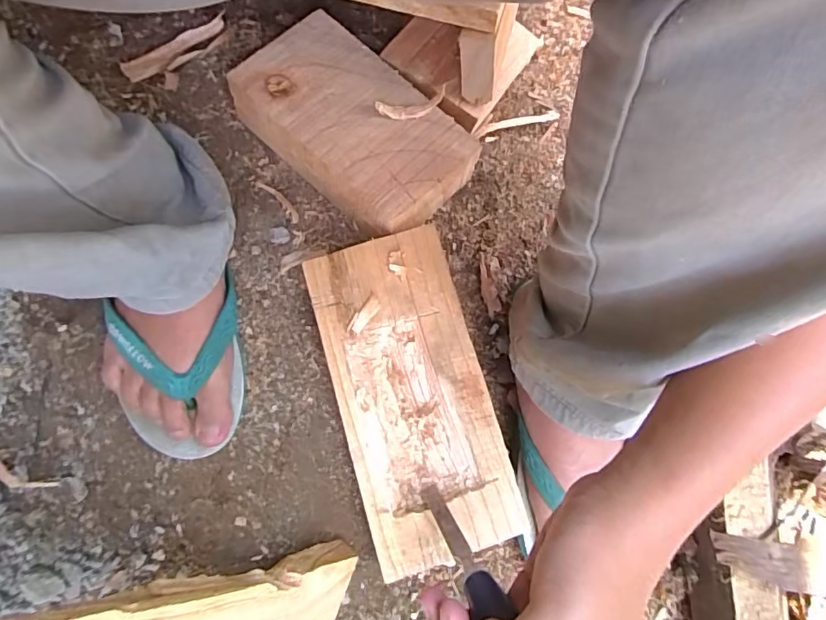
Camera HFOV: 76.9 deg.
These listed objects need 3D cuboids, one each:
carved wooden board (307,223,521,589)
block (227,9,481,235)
[{"bbox_3d":[-0.002,0.065,0.419,0.117,0.033,0.253,-15,74,-6],"label":"carved wooden board"},{"bbox_3d":[-0.054,-0.172,0.485,0.209,0.053,0.123,42,76,10],"label":"block"}]

